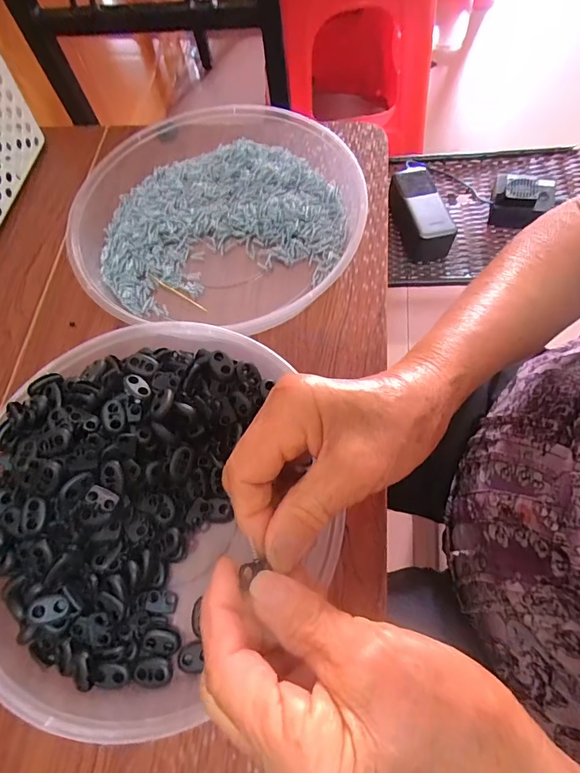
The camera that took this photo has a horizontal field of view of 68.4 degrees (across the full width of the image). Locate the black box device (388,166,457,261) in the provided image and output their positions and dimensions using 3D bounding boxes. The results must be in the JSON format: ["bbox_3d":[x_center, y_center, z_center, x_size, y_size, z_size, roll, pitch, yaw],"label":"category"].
[{"bbox_3d":[0.184,-0.253,0.611,0.065,0.057,0.143,-12,66,-1],"label":"black box device"}]

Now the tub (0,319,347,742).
[{"bbox_3d":[-0.091,0.066,0.260,0.202,0.051,0.218,-2,66,4],"label":"tub"}]

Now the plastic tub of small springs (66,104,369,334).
[{"bbox_3d":[-0.060,-0.146,0.359,0.228,0.043,0.226,0,68,1],"label":"plastic tub of small springs"}]

